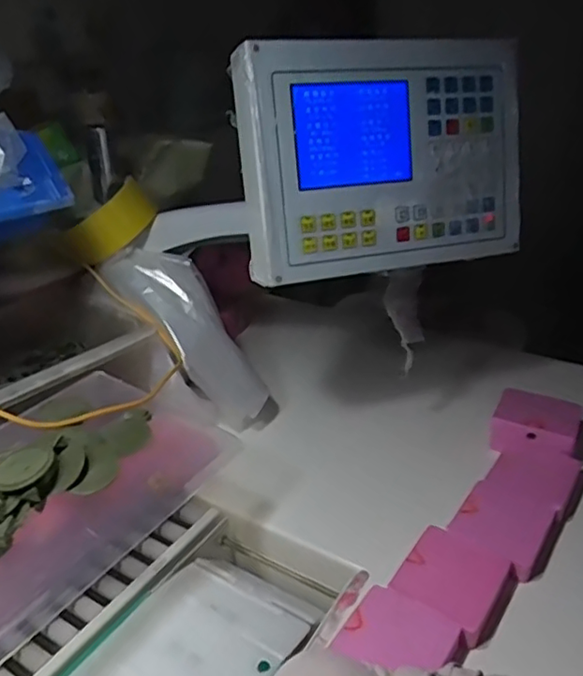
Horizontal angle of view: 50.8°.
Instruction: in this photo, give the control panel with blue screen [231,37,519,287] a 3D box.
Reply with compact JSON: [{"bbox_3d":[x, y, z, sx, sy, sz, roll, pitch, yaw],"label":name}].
[{"bbox_3d":[0.082,-0.154,0.521,0.248,0.184,0.040,-9,14,-18],"label":"control panel with blue screen"}]

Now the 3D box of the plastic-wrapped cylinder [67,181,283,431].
[{"bbox_3d":[-0.114,-0.024,0.645,0.290,0.063,0.085,53,41,-2],"label":"plastic-wrapped cylinder"}]

